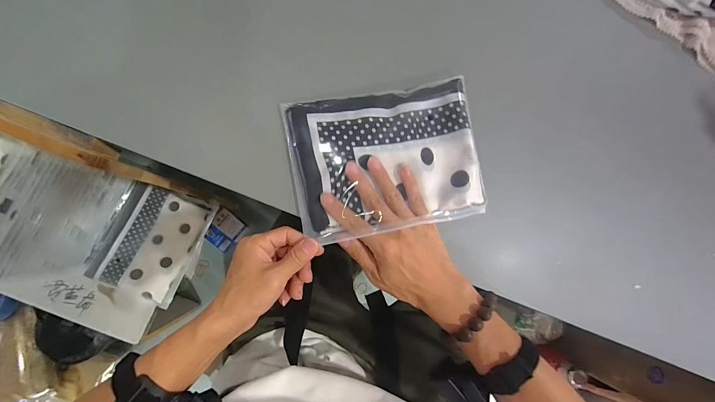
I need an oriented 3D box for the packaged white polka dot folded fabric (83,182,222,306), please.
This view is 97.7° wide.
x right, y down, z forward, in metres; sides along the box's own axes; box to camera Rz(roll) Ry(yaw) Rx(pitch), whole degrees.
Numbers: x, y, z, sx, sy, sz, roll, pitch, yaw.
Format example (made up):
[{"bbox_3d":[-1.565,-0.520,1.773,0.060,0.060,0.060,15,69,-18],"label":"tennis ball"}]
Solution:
[{"bbox_3d":[-0.423,0.090,0.649,0.176,0.051,0.228,19,83,-5],"label":"packaged white polka dot folded fabric"}]

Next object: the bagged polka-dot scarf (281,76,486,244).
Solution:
[{"bbox_3d":[0.033,-0.050,0.368,0.216,0.023,0.163,-10,86,-8],"label":"bagged polka-dot scarf"}]

